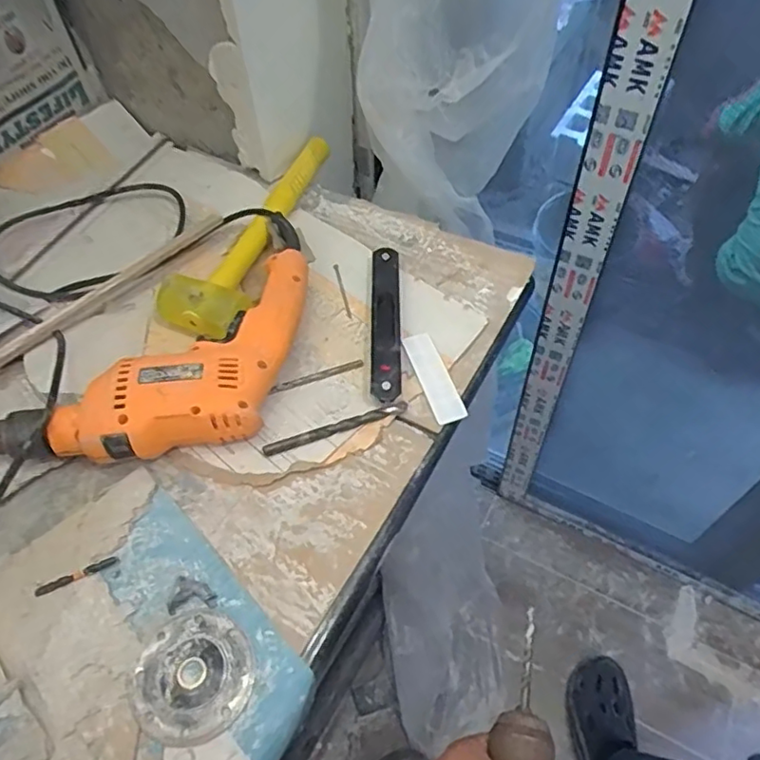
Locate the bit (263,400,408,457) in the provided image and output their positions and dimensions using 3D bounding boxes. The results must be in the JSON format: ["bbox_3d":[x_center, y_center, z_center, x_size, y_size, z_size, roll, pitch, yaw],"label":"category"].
[{"bbox_3d":[-0.038,0.041,0.536,0.130,0.007,0.011,-19,56,-10],"label":"bit"}]

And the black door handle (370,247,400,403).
[{"bbox_3d":[0.005,-0.059,0.595,0.027,0.022,0.181,-1,55,2],"label":"black door handle"}]

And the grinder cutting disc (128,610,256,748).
[{"bbox_3d":[-0.131,0.208,0.430,0.082,0.006,0.081,-30,59,-16],"label":"grinder cutting disc"}]

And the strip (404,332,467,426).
[{"bbox_3d":[0.048,-0.005,0.567,0.027,0.005,0.098,-17,56,-9],"label":"strip"}]

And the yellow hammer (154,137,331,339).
[{"bbox_3d":[-0.135,-0.164,0.659,0.089,0.055,0.305,11,57,11],"label":"yellow hammer"}]

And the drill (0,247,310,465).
[{"bbox_3d":[-0.158,0.003,0.534,0.321,0.061,0.128,-36,61,-20],"label":"drill"}]

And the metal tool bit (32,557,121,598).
[{"bbox_3d":[-0.232,0.151,0.470,0.061,0.004,0.008,-23,57,-13],"label":"metal tool bit"}]

